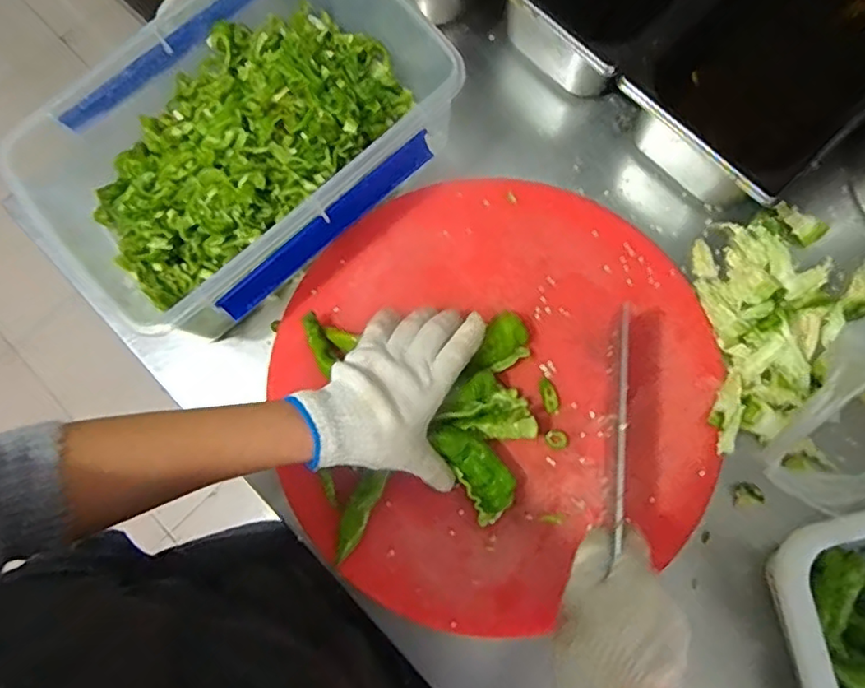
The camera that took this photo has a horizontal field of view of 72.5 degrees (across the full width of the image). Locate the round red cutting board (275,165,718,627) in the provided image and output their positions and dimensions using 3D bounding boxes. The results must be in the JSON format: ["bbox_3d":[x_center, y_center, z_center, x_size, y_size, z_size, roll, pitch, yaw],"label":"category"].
[{"bbox_3d":[0.058,0.033,0.538,0.395,0.021,0.387,0,79,1],"label":"round red cutting board"}]

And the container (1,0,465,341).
[{"bbox_3d":[-0.173,-0.195,0.559,0.400,0.108,0.261,-41,81,-7],"label":"container"}]

